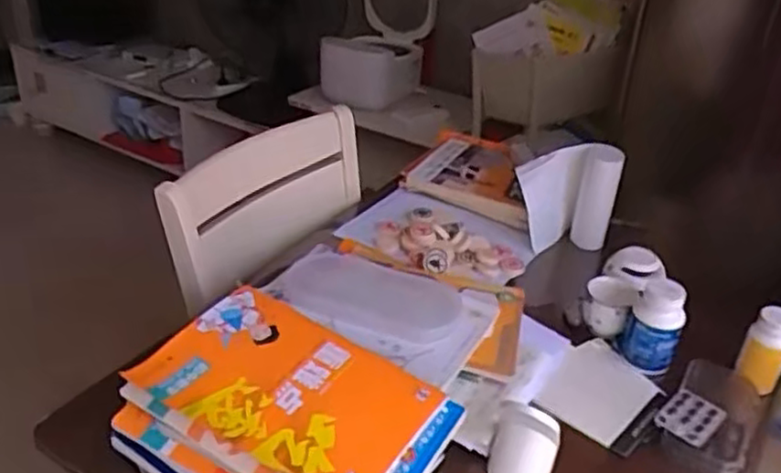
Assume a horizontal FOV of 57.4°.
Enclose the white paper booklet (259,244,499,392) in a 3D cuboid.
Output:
[{"bbox_3d":[-0.013,0.086,0.913,0.270,0.044,0.168,16,35,20],"label":"white paper booklet"}]

